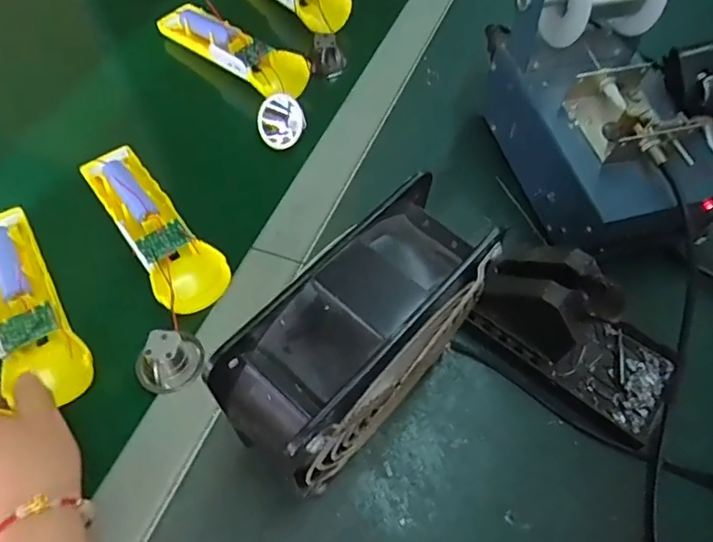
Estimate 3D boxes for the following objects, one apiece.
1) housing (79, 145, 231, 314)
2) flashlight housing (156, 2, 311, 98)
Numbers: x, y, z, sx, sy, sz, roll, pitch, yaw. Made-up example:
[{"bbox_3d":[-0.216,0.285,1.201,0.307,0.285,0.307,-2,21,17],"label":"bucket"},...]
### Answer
[{"bbox_3d":[-0.151,-0.031,0.415,0.054,0.035,0.158,-31,65,-19],"label":"housing"},{"bbox_3d":[-0.112,-0.202,0.495,0.158,0.033,0.042,36,65,17],"label":"flashlight housing"}]

